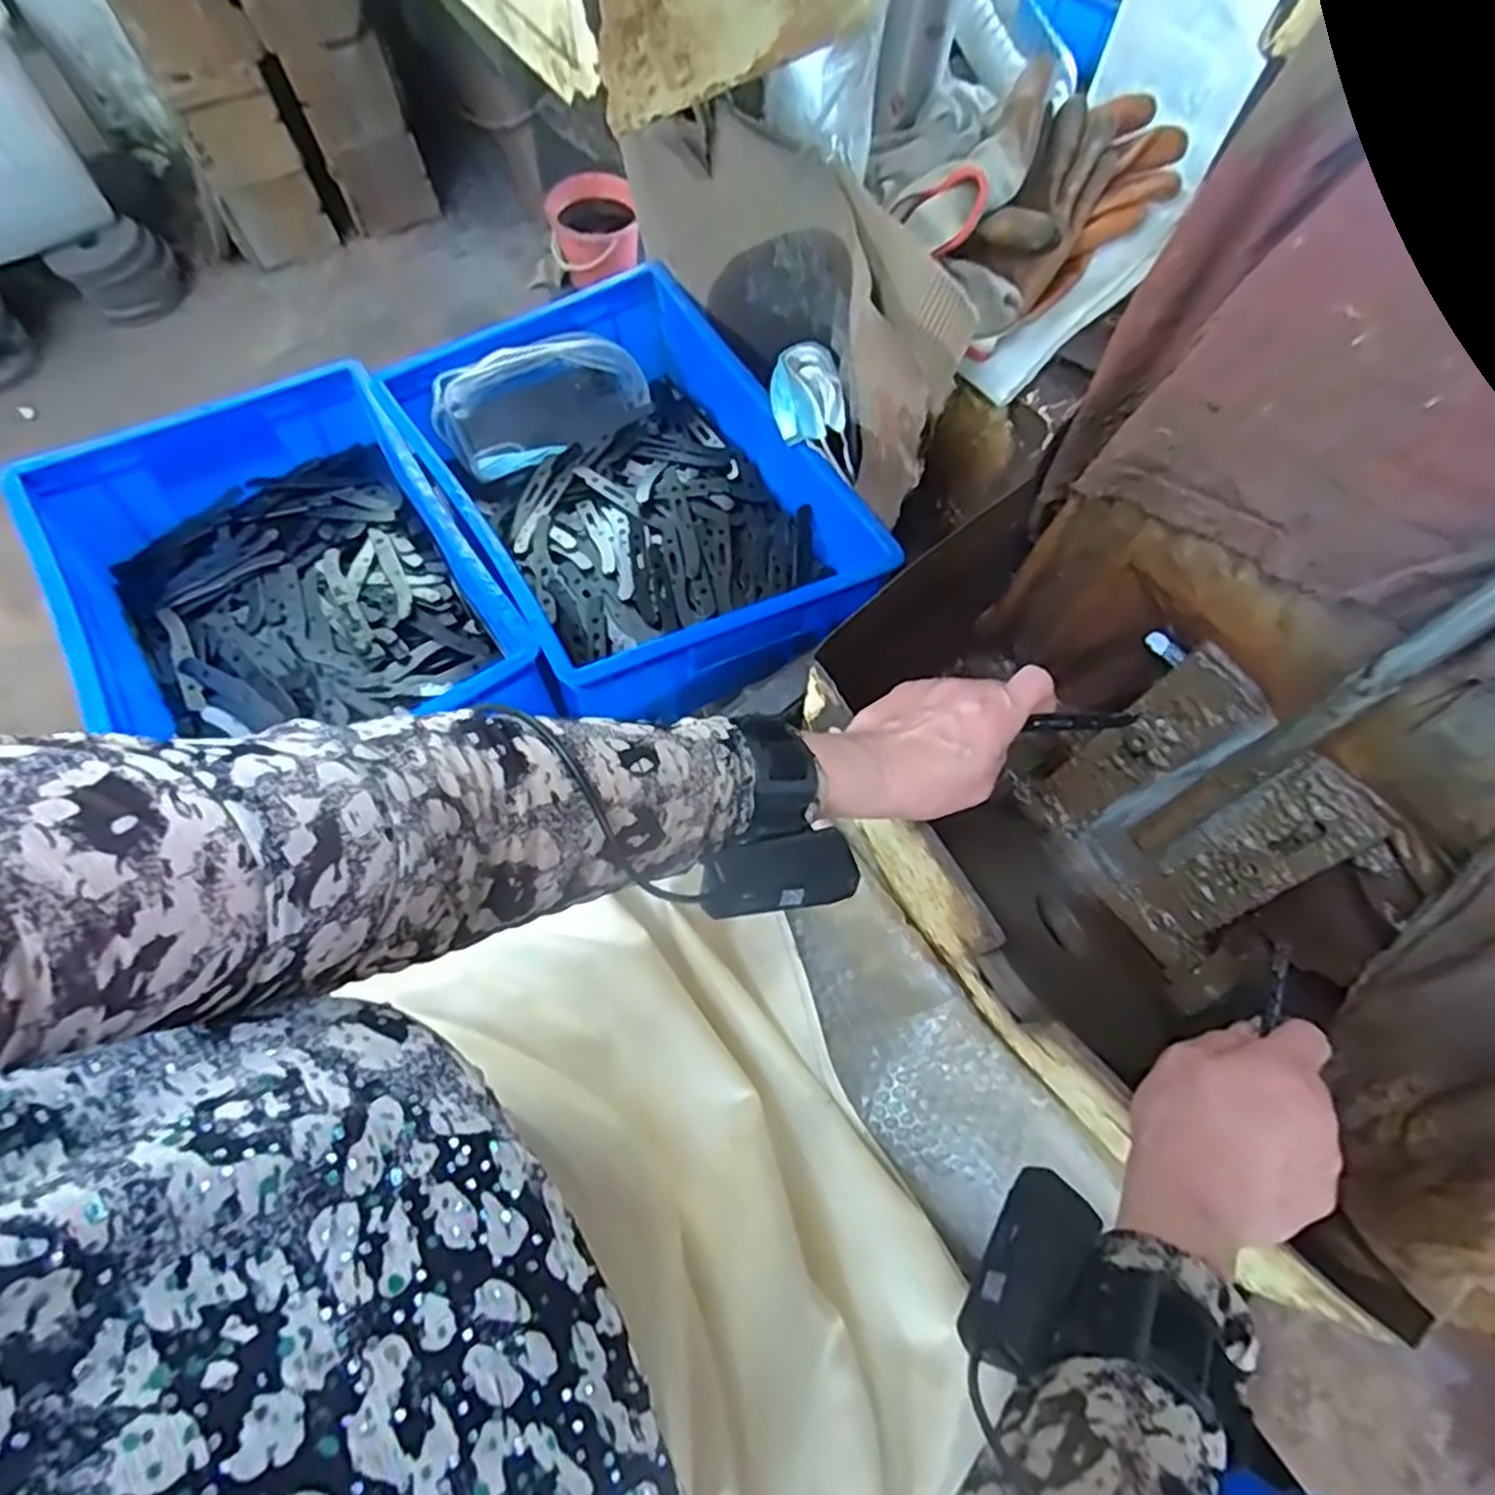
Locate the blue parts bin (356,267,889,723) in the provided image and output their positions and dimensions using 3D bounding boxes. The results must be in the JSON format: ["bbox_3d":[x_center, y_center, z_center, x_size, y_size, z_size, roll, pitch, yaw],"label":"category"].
[{"bbox_3d":[-0.101,-0.234,0.708,0.300,0.121,0.406,-26,72,-12],"label":"blue parts bin"}]

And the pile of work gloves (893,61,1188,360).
[{"bbox_3d":[0.199,-0.382,0.542,0.126,0.069,0.211,42,72,13],"label":"pile of work gloves"}]

